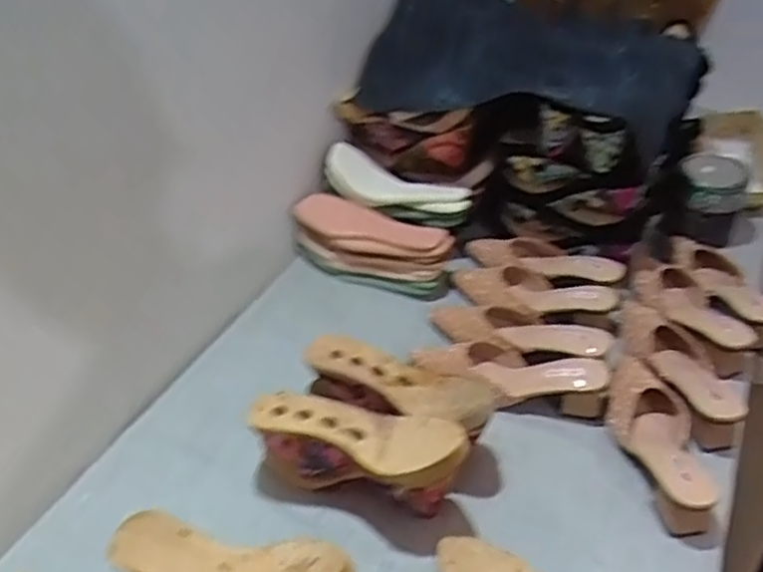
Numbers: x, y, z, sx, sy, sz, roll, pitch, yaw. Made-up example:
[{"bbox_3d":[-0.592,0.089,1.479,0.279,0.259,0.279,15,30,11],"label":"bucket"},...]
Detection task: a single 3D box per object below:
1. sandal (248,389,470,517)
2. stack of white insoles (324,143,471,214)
[{"bbox_3d":[-0.024,0.179,0.761,0.237,0.130,0.083,15,43,18],"label":"sandal"},{"bbox_3d":[0.027,-0.168,1.110,0.252,0.068,0.073,15,43,18],"label":"stack of white insoles"}]

